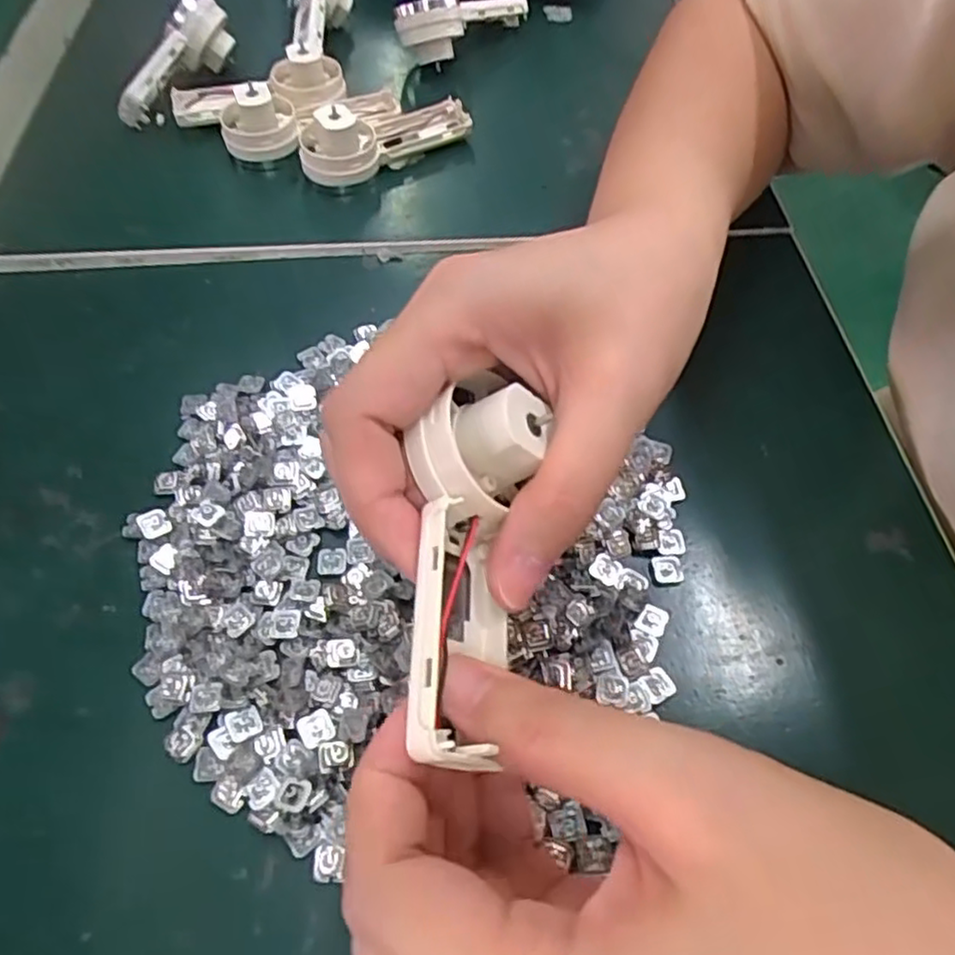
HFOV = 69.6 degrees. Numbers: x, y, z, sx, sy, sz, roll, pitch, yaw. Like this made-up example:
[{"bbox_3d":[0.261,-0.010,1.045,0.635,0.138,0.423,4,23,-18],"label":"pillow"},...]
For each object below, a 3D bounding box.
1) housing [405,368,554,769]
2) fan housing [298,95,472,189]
[{"bbox_3d":[-0.003,0.019,0.160,0.030,0.023,0.085,5,70,3],"label":"housing"},{"bbox_3d":[-0.051,-0.185,0.367,0.093,0.040,0.040,-37,64,-21],"label":"fan housing"}]

